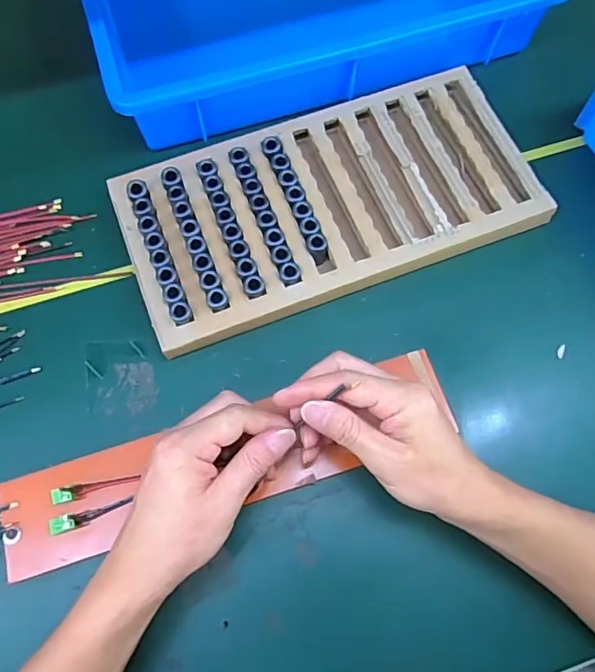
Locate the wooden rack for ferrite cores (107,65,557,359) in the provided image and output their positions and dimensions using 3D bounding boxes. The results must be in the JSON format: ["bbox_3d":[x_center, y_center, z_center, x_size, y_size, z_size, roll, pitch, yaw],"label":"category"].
[{"bbox_3d":[0.030,-0.122,0.450,0.356,0.020,0.179,-20,75,-6],"label":"wooden rack for ferrite cores"}]

